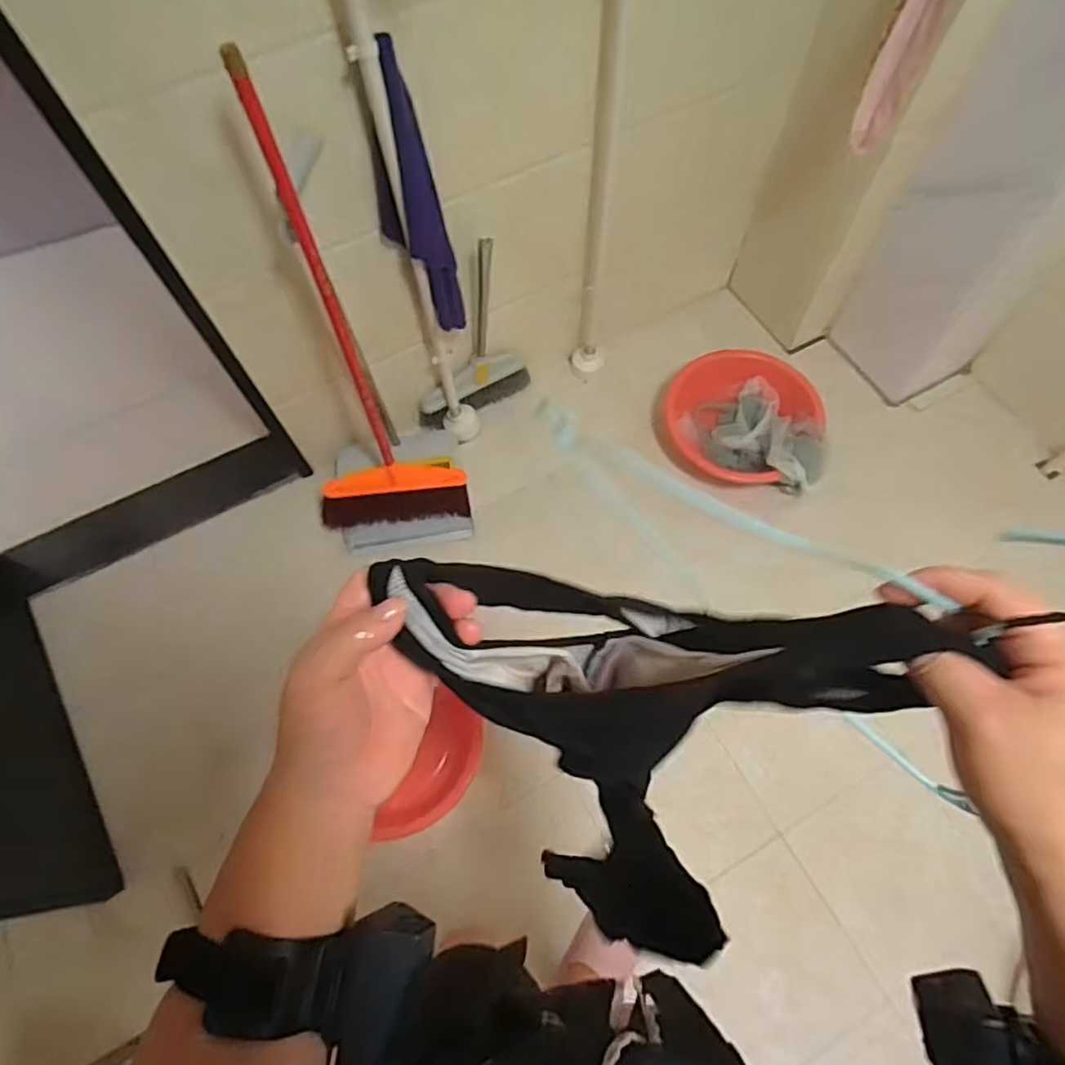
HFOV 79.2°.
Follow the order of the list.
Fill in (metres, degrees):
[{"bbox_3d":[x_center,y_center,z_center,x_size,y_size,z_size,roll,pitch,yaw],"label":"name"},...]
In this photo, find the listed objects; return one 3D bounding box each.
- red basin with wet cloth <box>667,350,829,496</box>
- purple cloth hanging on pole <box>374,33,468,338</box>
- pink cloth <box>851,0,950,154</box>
[{"bbox_3d":[0.501,-0.272,1.509,0.372,0.106,0.310,19,68,10],"label":"red basin with wet cloth"},{"bbox_3d":[-0.190,-0.523,1.053,0.096,0.476,0.064,32,70,15],"label":"purple cloth hanging on pole"},{"bbox_3d":[0.584,-0.749,1.027,0.073,0.267,0.032,33,71,15],"label":"pink cloth"}]

